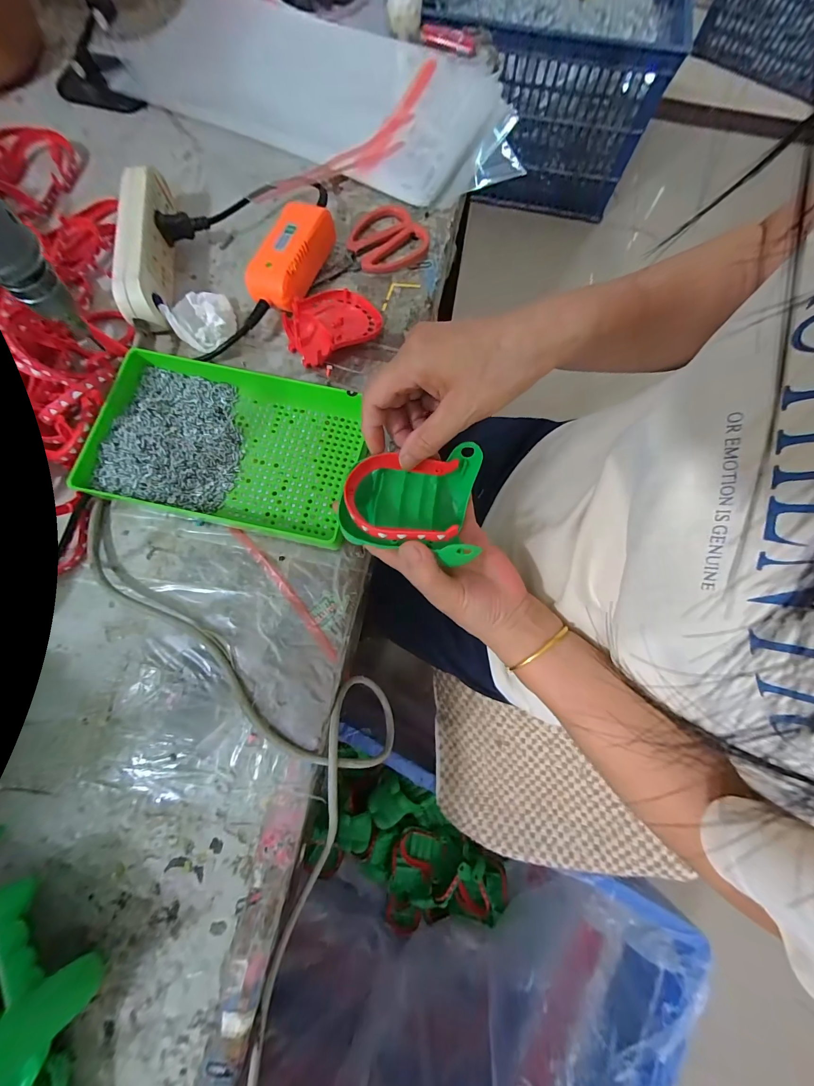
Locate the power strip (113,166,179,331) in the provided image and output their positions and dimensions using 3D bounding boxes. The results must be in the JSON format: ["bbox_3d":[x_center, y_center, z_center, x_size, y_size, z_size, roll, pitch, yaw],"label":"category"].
[{"bbox_3d":[-0.273,-0.307,0.376,0.031,0.058,0.177,-6,77,-2],"label":"power strip"}]

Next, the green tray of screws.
[{"bbox_3d":[-0.166,-0.091,0.339,0.242,0.037,0.148,12,77,2],"label":"green tray of screws"}]

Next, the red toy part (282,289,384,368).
[{"bbox_3d":[-0.080,-0.237,0.381,0.099,0.027,0.080,-37,80,-9],"label":"red toy part"}]

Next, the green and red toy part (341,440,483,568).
[{"bbox_3d":[0.004,-0.033,0.262,0.091,0.058,0.086,11,77,3],"label":"green and red toy part"}]

